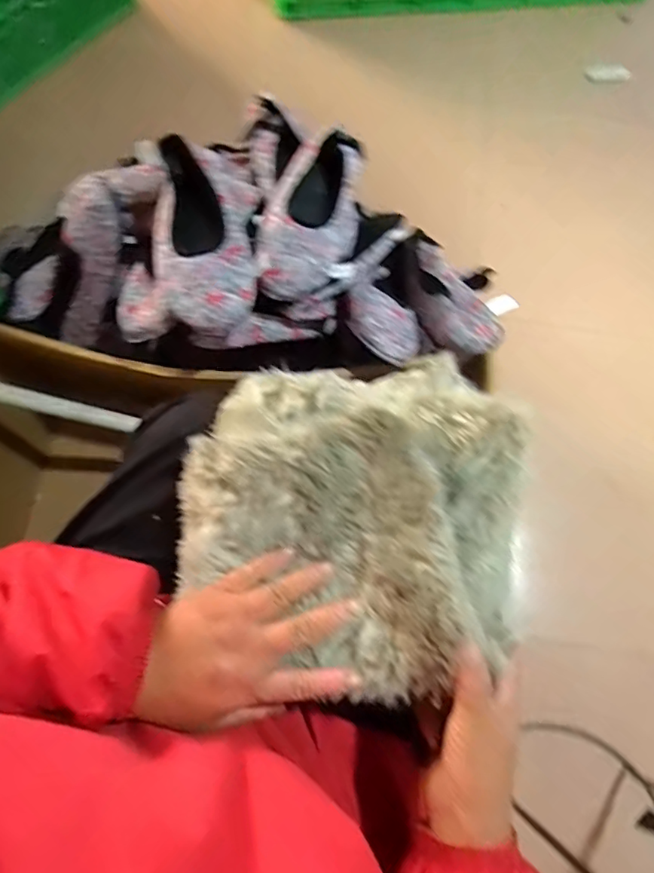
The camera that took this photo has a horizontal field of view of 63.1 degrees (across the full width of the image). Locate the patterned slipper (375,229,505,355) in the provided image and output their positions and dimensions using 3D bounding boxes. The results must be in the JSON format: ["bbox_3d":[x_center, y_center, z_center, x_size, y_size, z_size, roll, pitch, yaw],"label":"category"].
[{"bbox_3d":[0.155,-0.197,0.746,0.110,0.062,0.228,-16,50,-8],"label":"patterned slipper"}]

